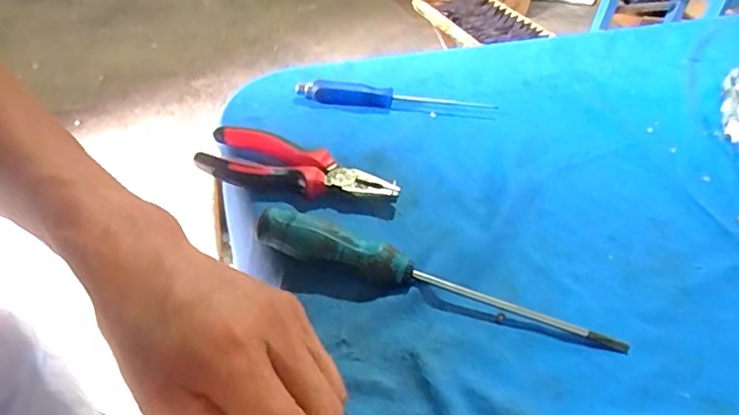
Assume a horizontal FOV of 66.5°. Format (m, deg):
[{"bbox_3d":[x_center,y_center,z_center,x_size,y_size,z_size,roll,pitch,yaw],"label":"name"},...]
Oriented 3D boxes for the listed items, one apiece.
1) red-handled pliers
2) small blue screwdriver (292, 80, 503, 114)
[{"bbox_3d":[-0.058,-0.028,0.449,0.156,0.021,0.052,13,43,8],"label":"red-handled pliers"},{"bbox_3d":[0.024,-0.104,0.546,0.188,0.018,0.022,4,43,-2],"label":"small blue screwdriver"}]

